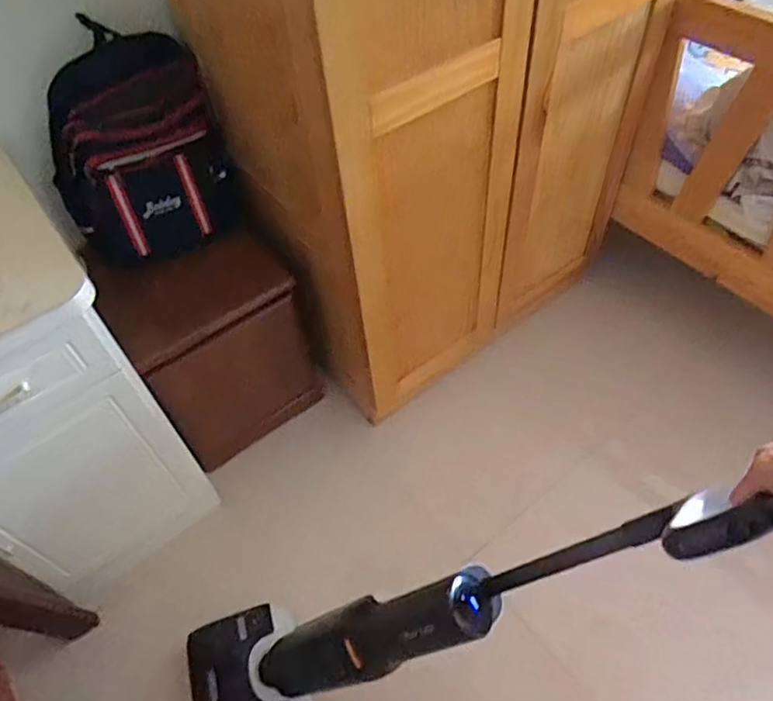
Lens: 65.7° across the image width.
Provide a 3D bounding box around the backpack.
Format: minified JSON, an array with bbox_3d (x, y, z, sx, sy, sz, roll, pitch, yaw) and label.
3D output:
[{"bbox_3d":[-0.469,-0.374,1.153,0.325,0.376,0.161,-22,54,-13],"label":"backpack"}]

